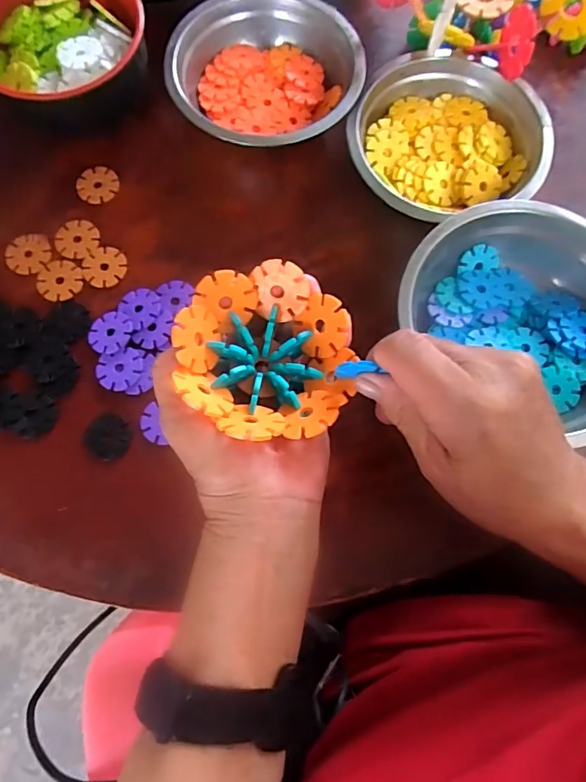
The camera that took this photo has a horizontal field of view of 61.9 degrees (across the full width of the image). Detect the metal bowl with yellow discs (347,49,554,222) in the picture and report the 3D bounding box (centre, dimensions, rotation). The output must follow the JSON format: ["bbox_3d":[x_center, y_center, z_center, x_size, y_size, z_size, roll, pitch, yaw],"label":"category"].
[{"bbox_3d":[0.117,-0.188,0.373,0.143,0.049,0.133,28,77,5],"label":"metal bowl with yellow discs"}]

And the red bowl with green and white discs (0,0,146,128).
[{"bbox_3d":[-0.164,-0.245,0.363,0.121,0.066,0.117,-20,78,-6],"label":"red bowl with green and white discs"}]

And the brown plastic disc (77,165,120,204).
[{"bbox_3d":[-0.152,-0.162,0.382,0.031,0.004,0.031,0,76,-1],"label":"brown plastic disc"}]

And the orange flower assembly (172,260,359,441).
[{"bbox_3d":[-0.013,-0.019,0.241,0.081,0.033,0.083,-7,82,-3],"label":"orange flower assembly"}]

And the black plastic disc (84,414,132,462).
[{"bbox_3d":[-0.126,0.031,0.332,0.031,0.005,0.030,0,76,-1],"label":"black plastic disc"}]

